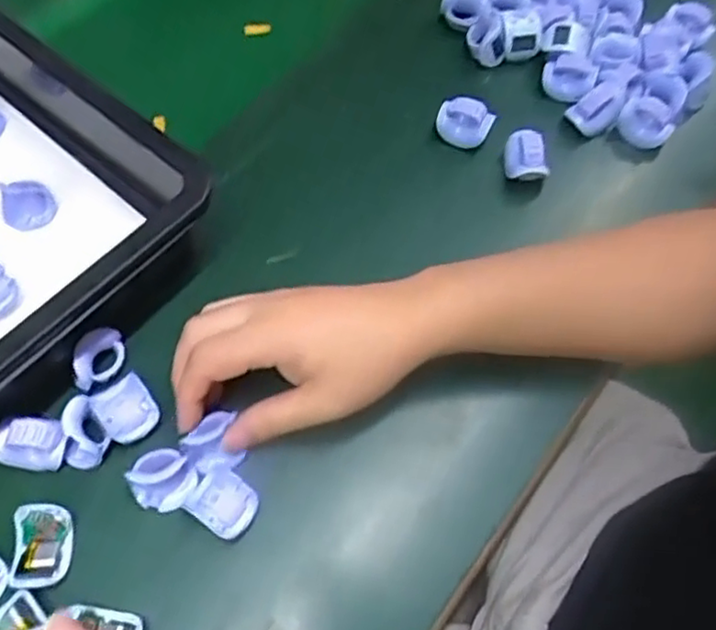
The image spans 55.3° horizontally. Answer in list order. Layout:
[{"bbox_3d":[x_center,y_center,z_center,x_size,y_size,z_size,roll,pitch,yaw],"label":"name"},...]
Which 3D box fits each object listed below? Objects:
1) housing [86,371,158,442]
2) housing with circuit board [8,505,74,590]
[{"bbox_3d":[-0.139,0.057,0.412,0.033,0.012,0.034,-35,69,-19],"label":"housing"},{"bbox_3d":[-0.176,0.128,0.379,0.030,0.018,0.042,-4,62,-5],"label":"housing with circuit board"}]

